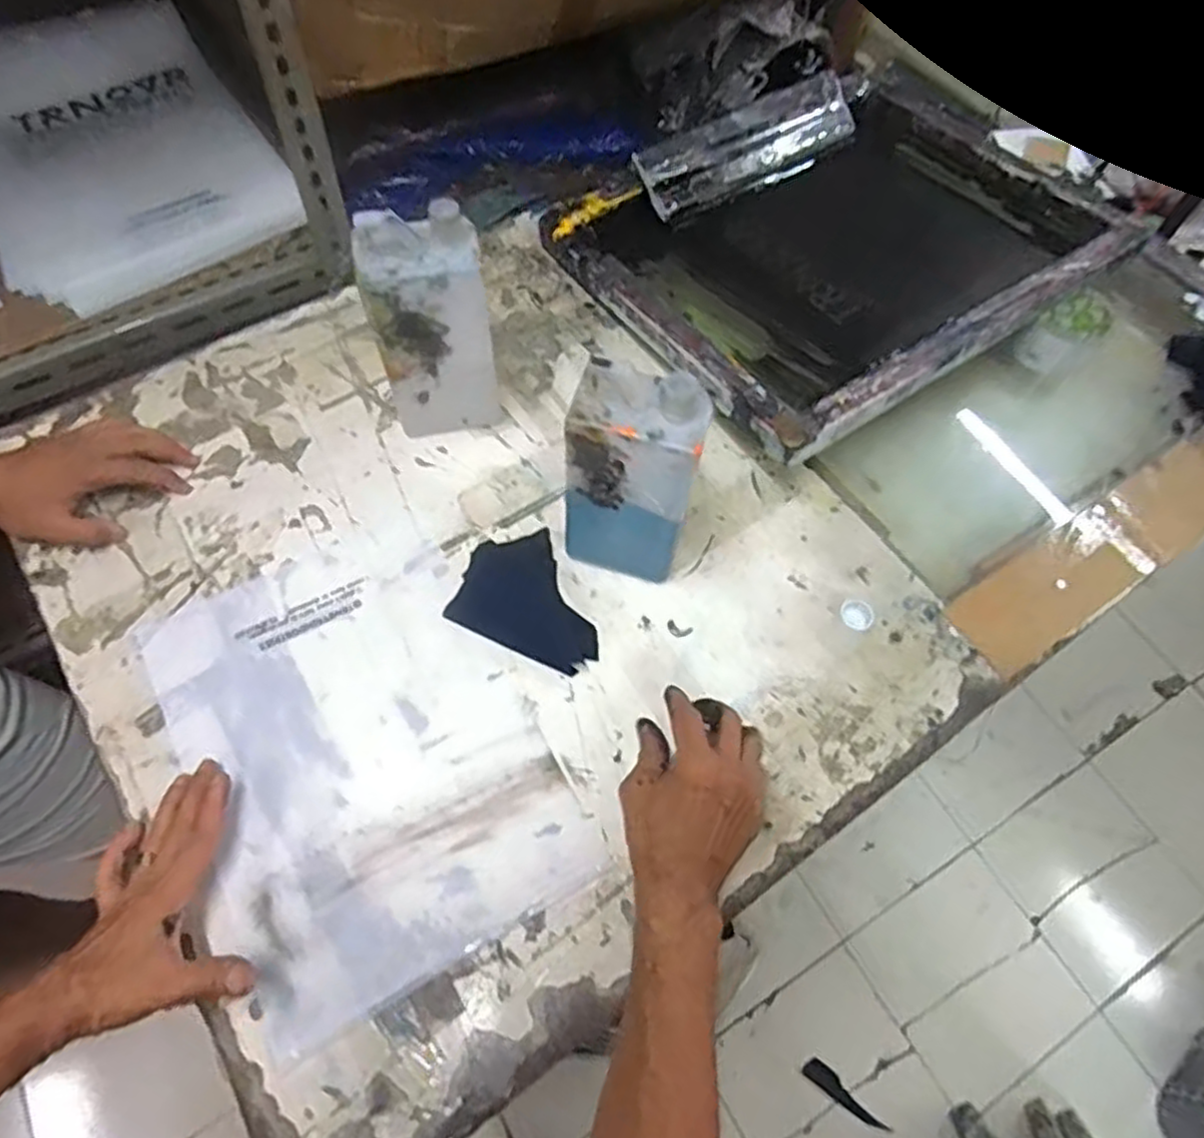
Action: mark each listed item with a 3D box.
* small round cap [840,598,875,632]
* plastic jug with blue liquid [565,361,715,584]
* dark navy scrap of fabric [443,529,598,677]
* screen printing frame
[{"bbox_3d":[0.218,0.041,0.637,0.027,0.018,0.023,39,69,16],"label":"small round cap"},{"bbox_3d":[0.019,-0.064,0.569,0.097,0.215,0.066,15,64,5],"label":"plastic jug with blue liquid"},{"bbox_3d":[-0.056,0.022,0.640,0.128,0.007,0.105,23,65,9],"label":"dark navy scrap of fabric"},{"bbox_3d":[0.280,-0.369,0.802,0.574,0.040,0.399,-32,62,-16],"label":"screen printing frame"}]

